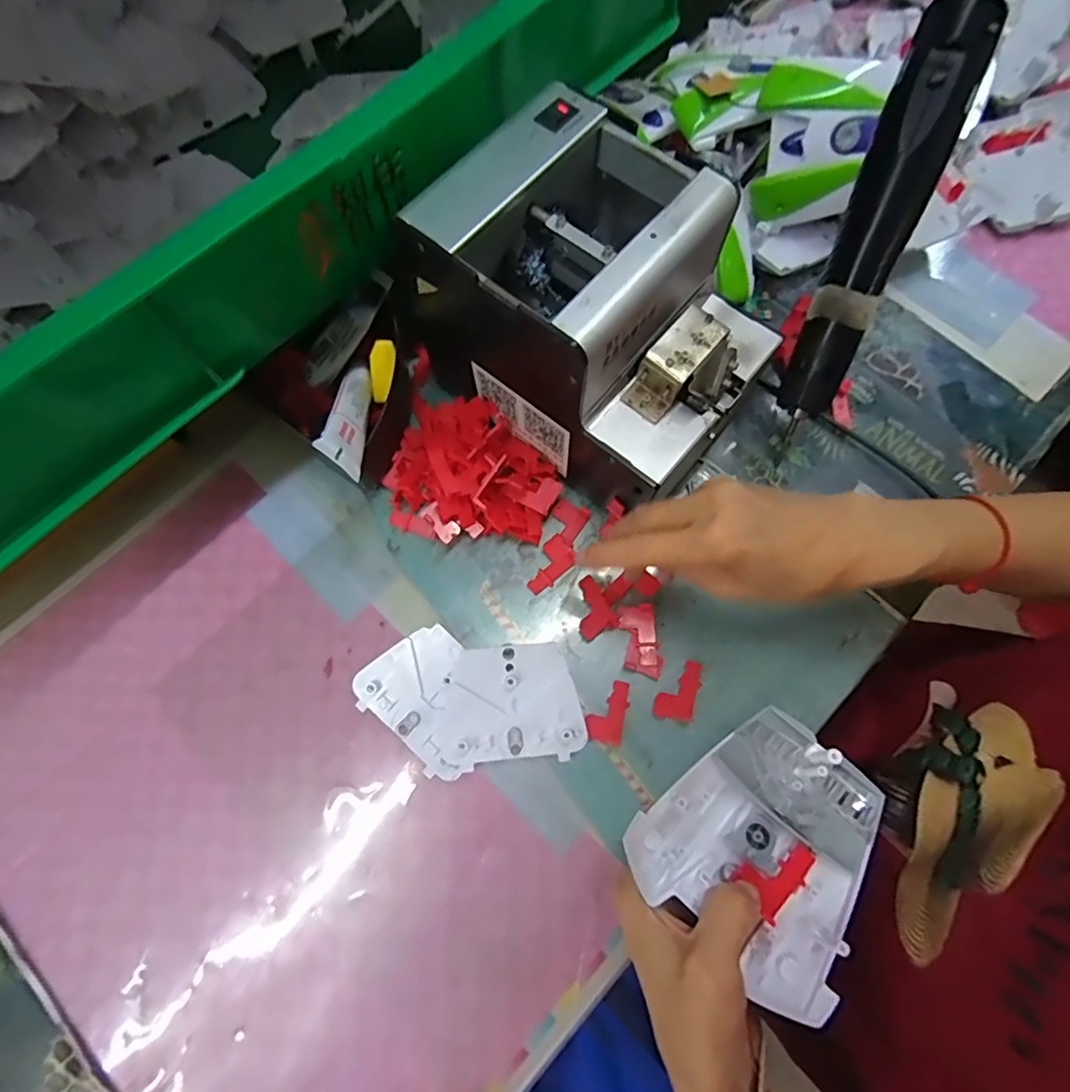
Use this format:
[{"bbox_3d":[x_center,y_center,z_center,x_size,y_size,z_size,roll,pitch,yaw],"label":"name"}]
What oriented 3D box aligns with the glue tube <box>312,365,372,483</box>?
[{"bbox_3d":[-0.112,-0.079,0.329,0.013,0.027,0.106,-34,40,23],"label":"glue tube"}]

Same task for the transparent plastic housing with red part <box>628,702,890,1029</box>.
[{"bbox_3d":[0.108,0.137,0.258,0.095,0.024,0.105,40,77,12],"label":"transparent plastic housing with red part"}]

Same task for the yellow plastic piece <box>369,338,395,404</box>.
[{"bbox_3d":[-0.100,-0.115,0.359,0.017,0.007,0.039,4,96,2],"label":"yellow plastic piece"}]

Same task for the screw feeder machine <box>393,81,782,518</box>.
[{"bbox_3d":[0.034,-0.130,0.328,0.184,0.146,0.124,36,77,11],"label":"screw feeder machine"}]

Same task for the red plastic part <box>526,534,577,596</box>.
[{"bbox_3d":[0.009,0.012,0.361,0.039,0.006,0.023,-42,77,-11],"label":"red plastic part"}]

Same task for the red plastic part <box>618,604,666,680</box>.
[{"bbox_3d":[0.066,0.060,0.341,0.022,0.008,0.044,-9,73,-2],"label":"red plastic part"}]

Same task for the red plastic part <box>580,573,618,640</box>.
[{"bbox_3d":[0.034,0.038,0.348,0.023,0.010,0.037,-26,74,-7],"label":"red plastic part"}]

